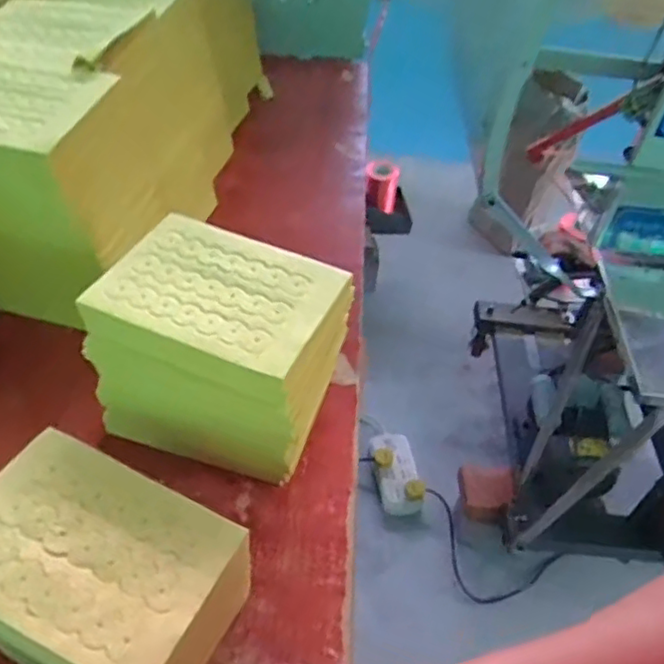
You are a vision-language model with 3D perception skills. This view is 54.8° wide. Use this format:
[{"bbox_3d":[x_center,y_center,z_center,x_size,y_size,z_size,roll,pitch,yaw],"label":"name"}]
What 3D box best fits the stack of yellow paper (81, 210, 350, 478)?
[{"bbox_3d":[-0.087,0.020,0.518,0.171,0.159,0.128,17,47,9],"label":"stack of yellow paper"}]

